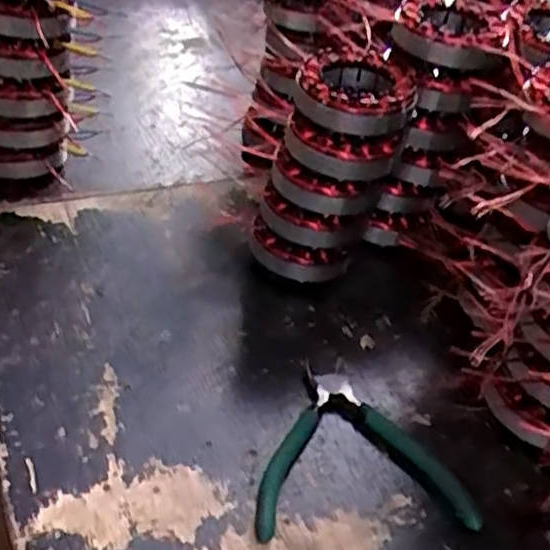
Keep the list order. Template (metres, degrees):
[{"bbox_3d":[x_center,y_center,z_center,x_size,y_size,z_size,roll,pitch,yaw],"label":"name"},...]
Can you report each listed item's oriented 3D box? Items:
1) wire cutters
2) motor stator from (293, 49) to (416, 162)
[{"bbox_3d":[0.049,0.107,0.464,0.136,0.014,0.122,-1,38,-11],"label":"wire cutters"},{"bbox_3d":[0.057,-0.131,0.547,0.087,0.041,0.090,9,38,2],"label":"motor stator"}]

